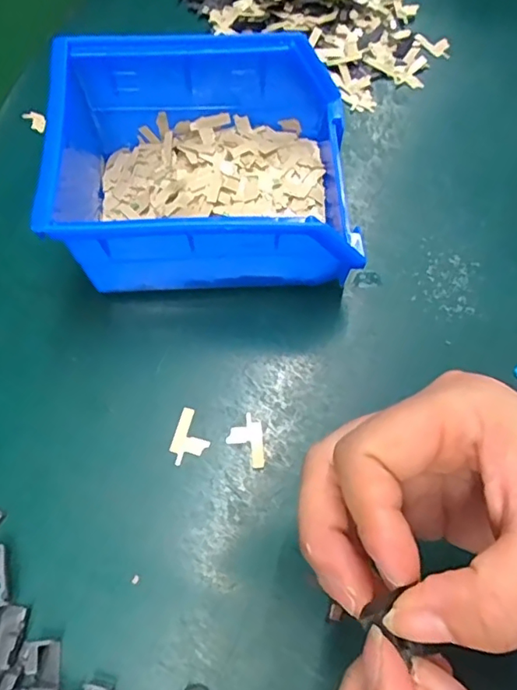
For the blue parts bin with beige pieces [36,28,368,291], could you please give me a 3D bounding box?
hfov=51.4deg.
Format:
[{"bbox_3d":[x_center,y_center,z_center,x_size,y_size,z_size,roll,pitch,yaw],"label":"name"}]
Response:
[{"bbox_3d":[-0.026,-0.081,0.263,0.140,0.075,0.108,-3,67,0],"label":"blue parts bin with beige pieces"}]

